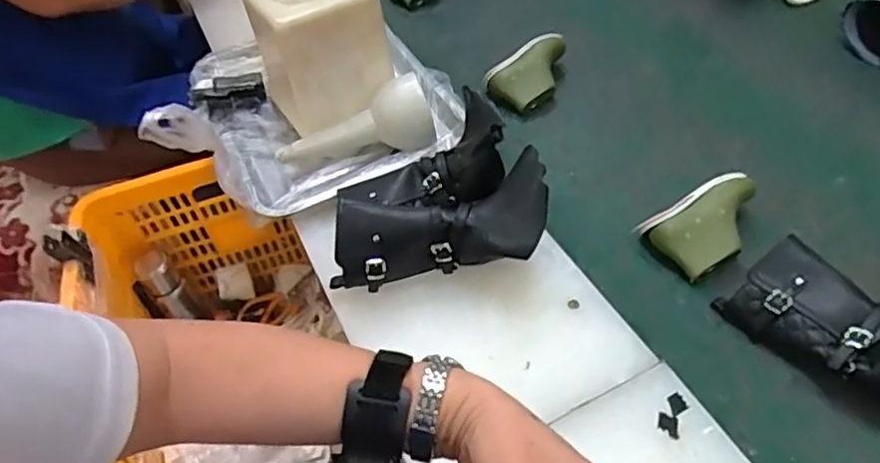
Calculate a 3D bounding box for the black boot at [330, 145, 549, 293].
[{"bbox_3d":[-0.002,0.010,0.611,0.221,0.103,0.081,-11,51,-3],"label":"black boot"}]

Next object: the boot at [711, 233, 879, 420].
[{"bbox_3d":[0.387,0.088,0.559,0.227,0.090,0.107,36,62,29],"label":"boot"}]

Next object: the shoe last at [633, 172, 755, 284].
[{"bbox_3d":[0.306,-0.007,0.690,0.132,0.050,0.082,-24,52,-13],"label":"shoe last"}]

